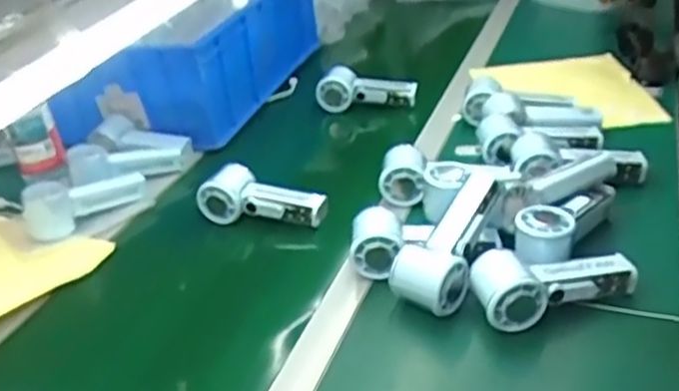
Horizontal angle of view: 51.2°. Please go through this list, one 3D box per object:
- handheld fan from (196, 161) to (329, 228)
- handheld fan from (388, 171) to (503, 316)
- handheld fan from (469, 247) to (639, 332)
[{"bbox_3d":[-0.095,-0.001,0.854,0.153,0.059,0.041,4,32,19],"label":"handheld fan"},{"bbox_3d":[0.107,0.039,0.705,0.073,0.047,0.163,10,46,27],"label":"handheld fan"},{"bbox_3d":[0.203,0.080,0.653,0.152,0.052,0.056,-10,30,-3],"label":"handheld fan"}]

